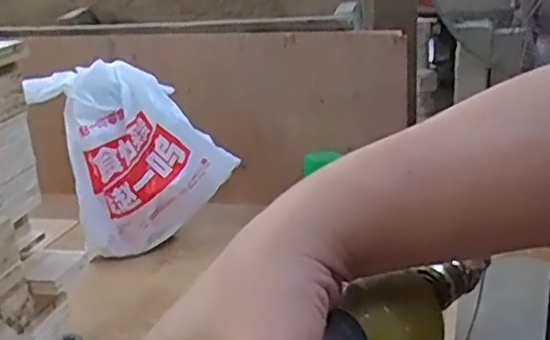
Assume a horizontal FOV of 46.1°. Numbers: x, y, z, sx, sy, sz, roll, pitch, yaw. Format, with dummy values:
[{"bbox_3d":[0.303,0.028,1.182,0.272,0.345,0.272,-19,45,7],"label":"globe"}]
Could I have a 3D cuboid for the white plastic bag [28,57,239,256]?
[{"bbox_3d":[-0.202,-0.003,0.938,0.276,0.272,0.090,-8,19,-16],"label":"white plastic bag"}]

